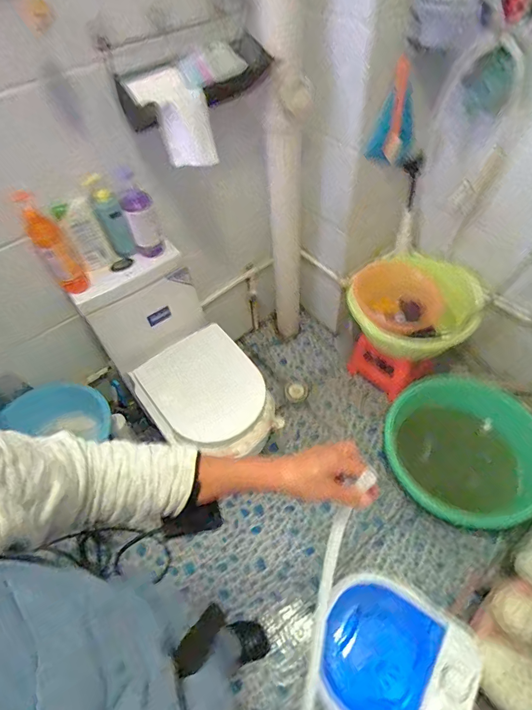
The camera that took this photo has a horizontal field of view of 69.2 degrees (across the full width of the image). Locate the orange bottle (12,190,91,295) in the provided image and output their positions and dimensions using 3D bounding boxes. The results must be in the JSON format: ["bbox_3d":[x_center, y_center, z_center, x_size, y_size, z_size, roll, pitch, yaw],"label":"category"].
[{"bbox_3d":[-0.558,-0.280,1.020,0.084,0.281,0.064,-33,58,-18],"label":"orange bottle"}]

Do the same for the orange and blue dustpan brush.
[{"bbox_3d":[0.415,-0.751,1.247,0.157,0.303,0.074,11,56,13],"label":"orange and blue dustpan brush"}]

